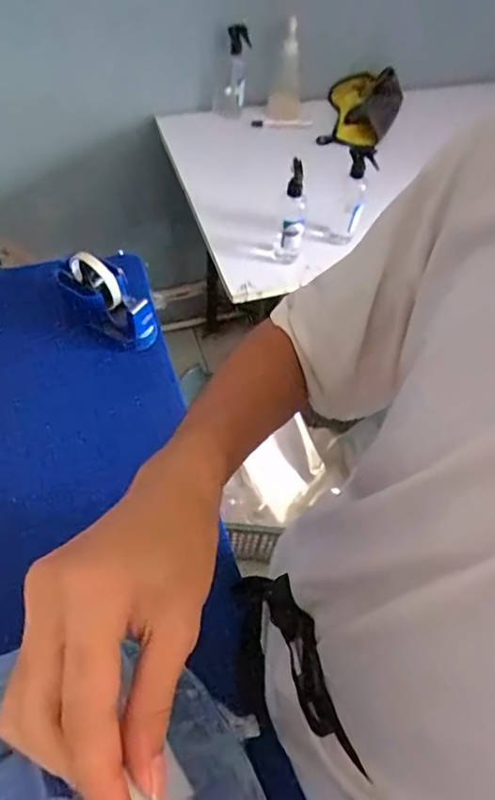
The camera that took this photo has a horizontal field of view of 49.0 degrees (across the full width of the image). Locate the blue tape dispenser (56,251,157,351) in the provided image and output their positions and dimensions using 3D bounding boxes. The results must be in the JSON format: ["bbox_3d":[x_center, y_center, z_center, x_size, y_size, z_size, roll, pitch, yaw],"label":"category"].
[{"bbox_3d":[-0.185,-0.139,0.748,0.150,0.057,0.059,46,59,-9],"label":"blue tape dispenser"}]

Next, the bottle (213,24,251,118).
[{"bbox_3d":[-0.033,-0.729,1.199,0.067,0.173,0.081,9,55,1],"label":"bottle"}]

